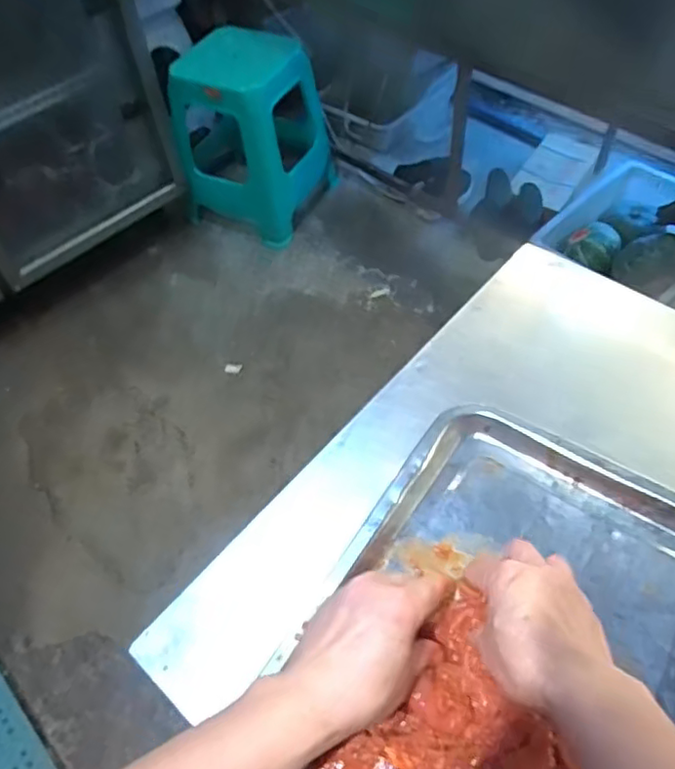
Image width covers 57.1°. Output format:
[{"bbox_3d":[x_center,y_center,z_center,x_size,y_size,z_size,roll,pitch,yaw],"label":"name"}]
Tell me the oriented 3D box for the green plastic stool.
[{"bbox_3d":[-0.225,-0.682,1.704,0.351,0.422,0.354,21,58,18],"label":"green plastic stool"}]

